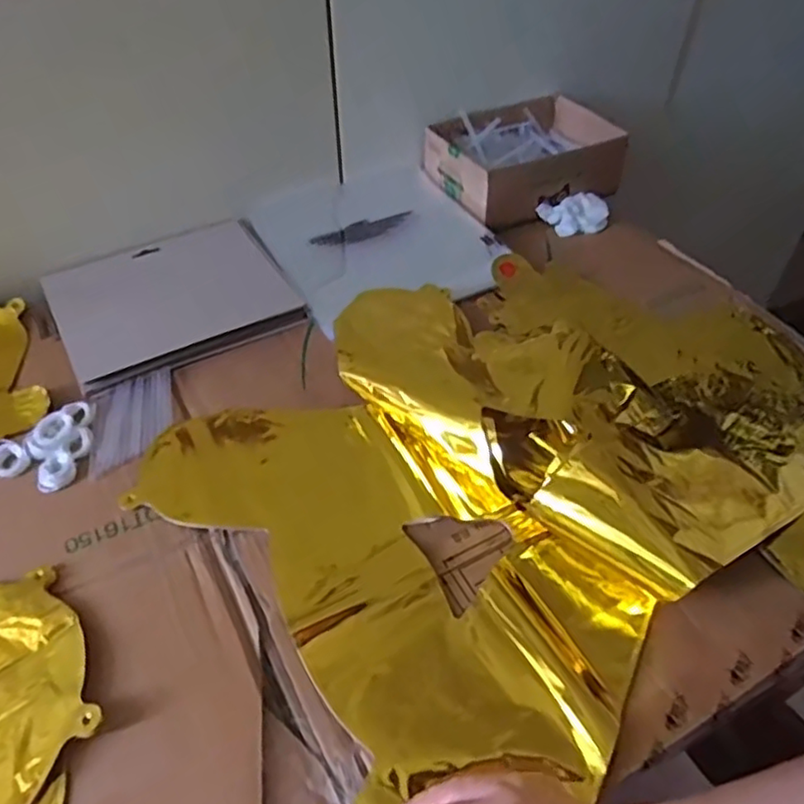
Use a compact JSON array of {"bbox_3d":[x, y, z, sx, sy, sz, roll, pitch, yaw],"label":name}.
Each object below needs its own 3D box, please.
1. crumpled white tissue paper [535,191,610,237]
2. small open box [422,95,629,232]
[{"bbox_3d":[0.182,-0.196,0.698,0.063,0.022,0.048,-12,49,-12],"label":"crumpled white tissue paper"},{"bbox_3d":[0.137,-0.272,0.750,0.198,0.064,0.148,-19,50,-17],"label":"small open box"}]

